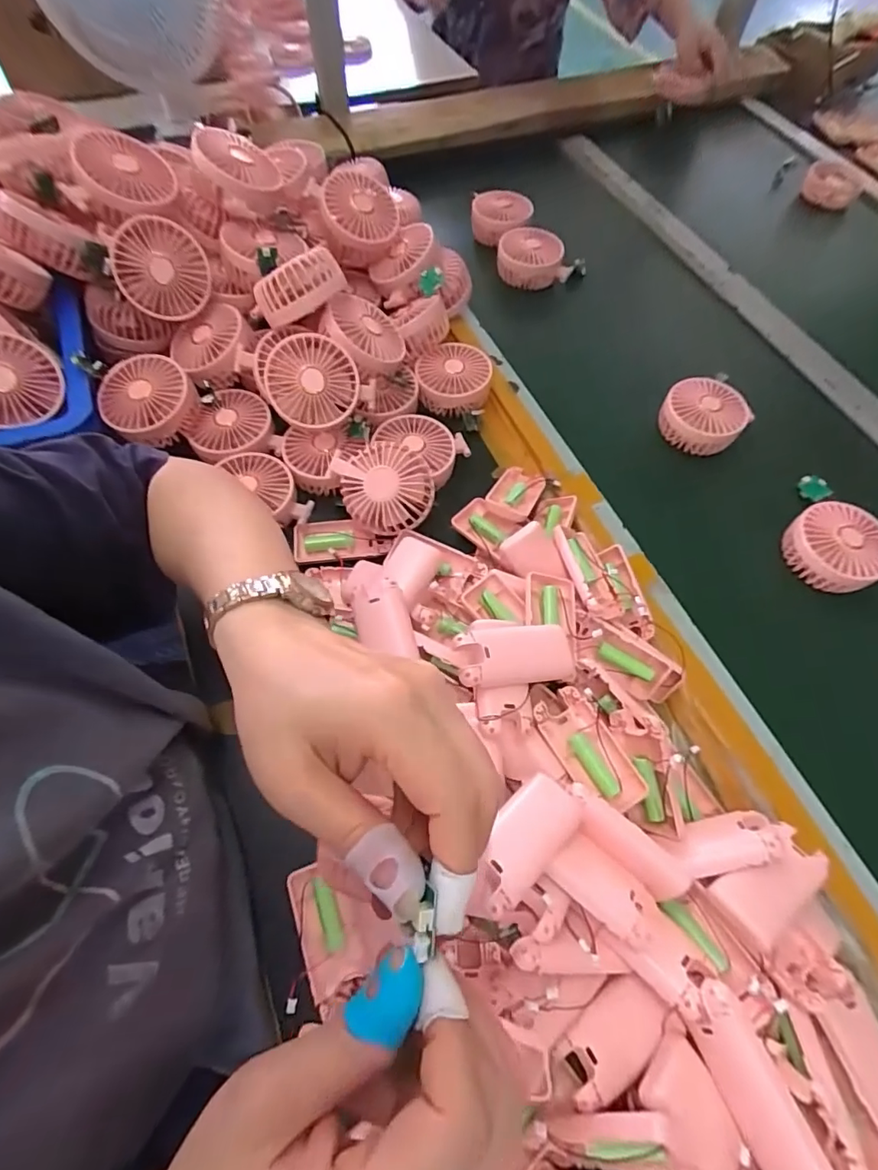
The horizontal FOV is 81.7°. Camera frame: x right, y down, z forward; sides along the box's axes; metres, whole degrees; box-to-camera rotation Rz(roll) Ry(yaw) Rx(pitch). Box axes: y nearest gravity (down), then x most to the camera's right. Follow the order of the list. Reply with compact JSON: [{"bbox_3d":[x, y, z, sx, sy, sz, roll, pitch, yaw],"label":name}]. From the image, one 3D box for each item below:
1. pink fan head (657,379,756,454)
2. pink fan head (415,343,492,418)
[{"bbox_3d":[0.310,-0.198,0.594,0.089,0.045,0.089,1,63,-1],"label":"pink fan head"},{"bbox_3d":[0.017,-0.250,0.610,0.088,0.035,0.085,4,63,0],"label":"pink fan head"}]

